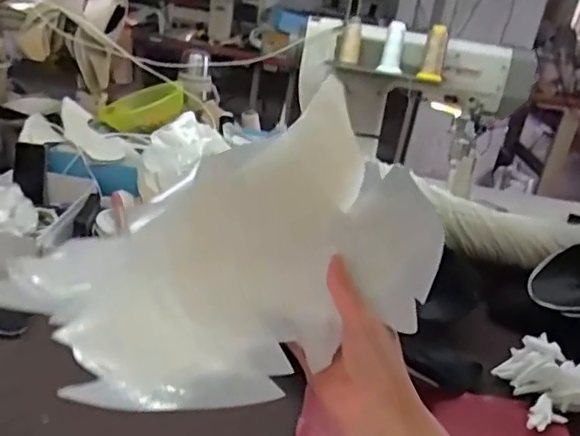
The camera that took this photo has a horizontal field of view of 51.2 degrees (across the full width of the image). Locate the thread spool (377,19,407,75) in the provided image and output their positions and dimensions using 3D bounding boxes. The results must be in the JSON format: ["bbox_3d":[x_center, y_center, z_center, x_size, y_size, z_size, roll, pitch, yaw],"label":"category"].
[{"bbox_3d":[0.253,-0.418,1.485,0.041,0.128,0.045,-2,30,-15],"label":"thread spool"}]

